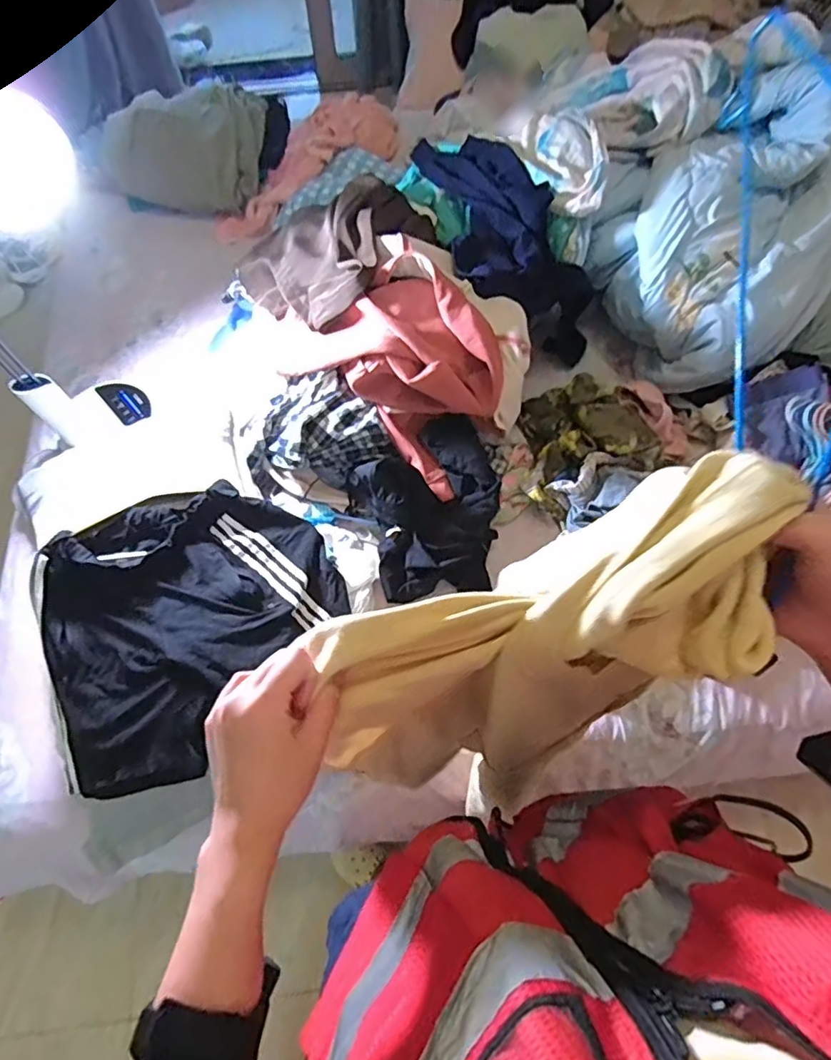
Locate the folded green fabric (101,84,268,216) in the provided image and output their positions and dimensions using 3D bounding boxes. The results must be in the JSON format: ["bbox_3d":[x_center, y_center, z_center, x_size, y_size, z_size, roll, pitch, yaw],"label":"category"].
[{"bbox_3d":[-0.585,-0.943,1.398,0.392,0.105,0.307,4,65,3],"label":"folded green fabric"}]

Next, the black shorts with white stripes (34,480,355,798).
[{"bbox_3d":[-0.352,0.142,0.874,0.481,0.125,0.402,-37,70,-15],"label":"black shorts with white stripes"}]

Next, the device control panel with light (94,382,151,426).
[{"bbox_3d":[-0.600,-0.268,1.179,0.180,0.015,0.074,36,70,29],"label":"device control panel with light"}]

